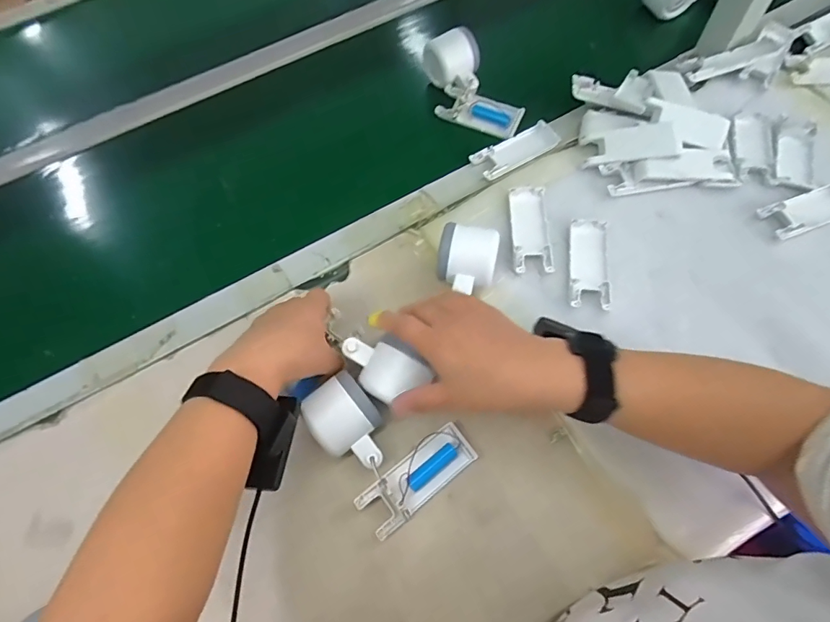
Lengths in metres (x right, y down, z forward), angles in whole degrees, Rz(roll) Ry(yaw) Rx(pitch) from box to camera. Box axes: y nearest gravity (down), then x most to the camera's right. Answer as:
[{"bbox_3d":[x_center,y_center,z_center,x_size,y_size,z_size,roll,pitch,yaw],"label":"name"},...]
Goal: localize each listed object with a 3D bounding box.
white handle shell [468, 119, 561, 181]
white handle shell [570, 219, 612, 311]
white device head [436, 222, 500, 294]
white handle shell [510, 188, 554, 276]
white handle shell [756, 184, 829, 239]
[{"bbox_3d":[0.122,-0.197,0.547,0.103,0.010,0.044,-29,66,-10],"label":"white handle shell"},{"bbox_3d":[0.182,-0.050,0.476,0.038,0.007,0.102,4,65,6],"label":"white handle shell"},{"bbox_3d":[0.052,-0.047,0.453,0.058,0.052,0.061,8,65,8],"label":"white device head"},{"bbox_3d":[0.122,-0.088,0.483,0.036,0.006,0.101,-1,64,4],"label":"white handle shell"},{"bbox_3d":[0.419,-0.107,0.489,0.096,0.032,0.042,-21,68,-8],"label":"white handle shell"}]

